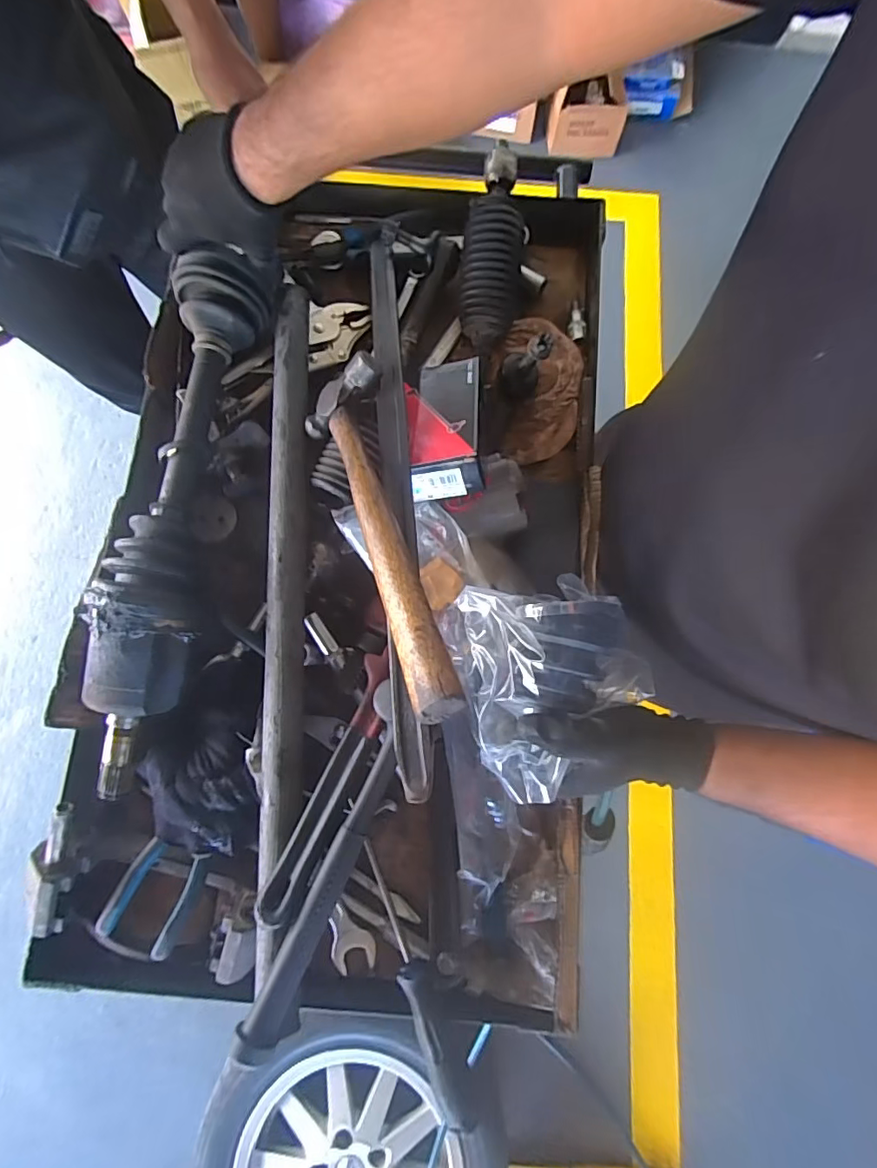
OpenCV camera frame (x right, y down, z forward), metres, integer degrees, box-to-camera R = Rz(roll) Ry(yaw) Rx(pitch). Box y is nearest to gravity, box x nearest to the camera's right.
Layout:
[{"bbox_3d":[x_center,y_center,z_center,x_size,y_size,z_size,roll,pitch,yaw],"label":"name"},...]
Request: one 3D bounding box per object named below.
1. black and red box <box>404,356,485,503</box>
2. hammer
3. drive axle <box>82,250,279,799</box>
[{"bbox_3d":[0.004,-0.150,0.479,0.071,0.051,0.148,1,62,-1],"label":"black and red box"},{"bbox_3d":[-0.045,-0.058,0.396,0.072,0.053,0.340,-17,55,-4],"label":"hammer"},{"bbox_3d":[-0.242,-0.068,0.482,0.080,0.080,0.489,8,80,0],"label":"drive axle"}]

